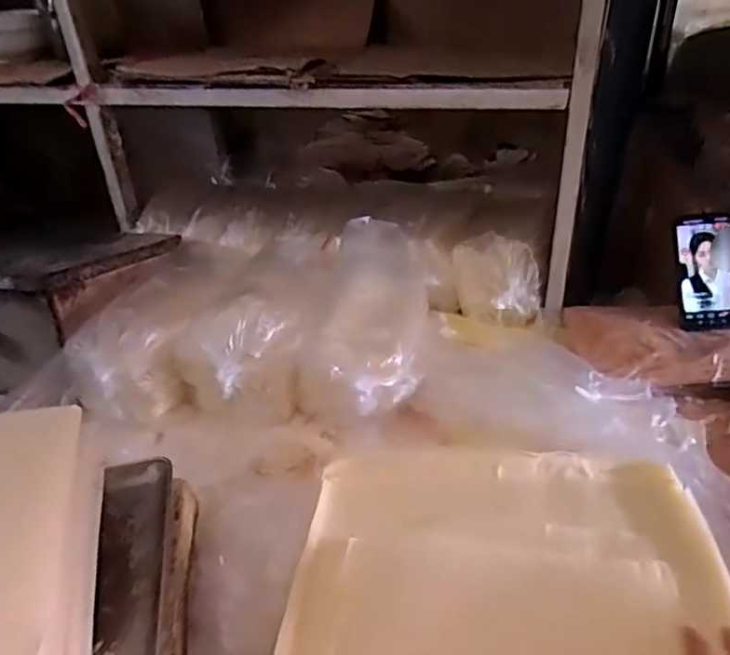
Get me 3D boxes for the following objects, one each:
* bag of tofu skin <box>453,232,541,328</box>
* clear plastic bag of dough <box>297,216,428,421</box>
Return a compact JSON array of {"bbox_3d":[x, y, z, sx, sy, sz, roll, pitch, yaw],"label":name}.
[{"bbox_3d":[0.196,-0.070,0.907,0.125,0.116,0.054,21,40,35],"label":"bag of tofu skin"},{"bbox_3d":[0.004,-0.012,0.822,0.150,0.096,0.328,1,45,9],"label":"clear plastic bag of dough"}]

